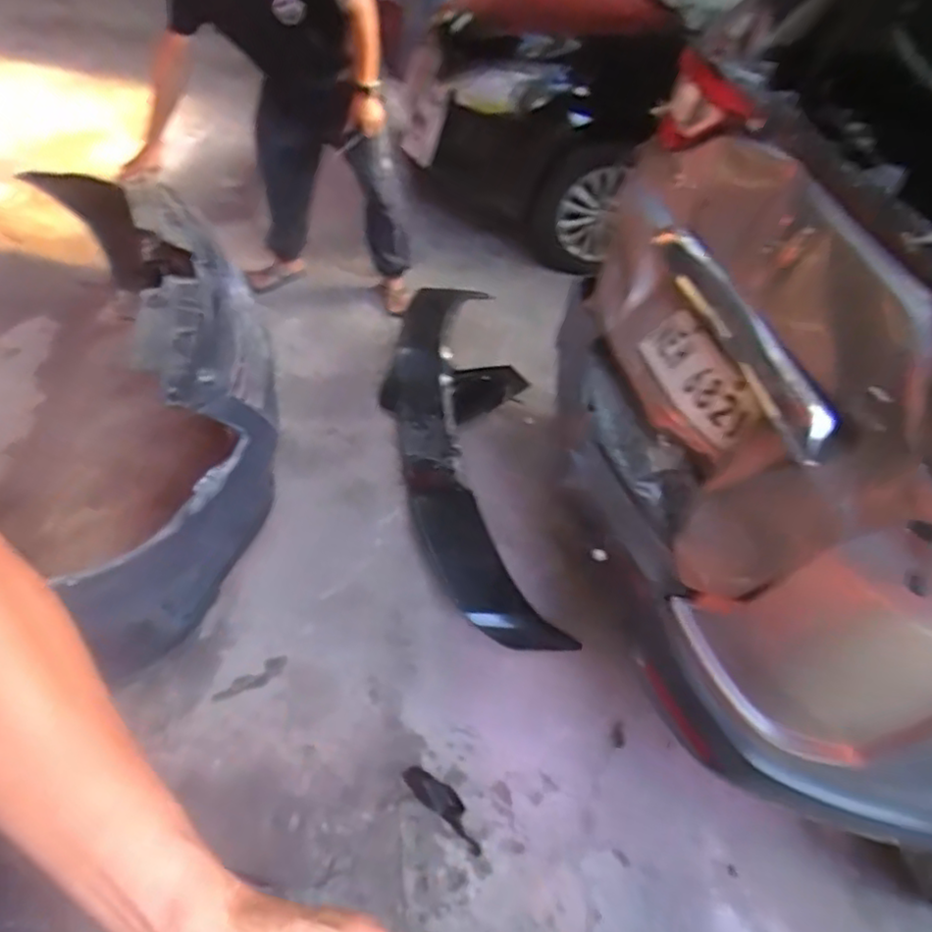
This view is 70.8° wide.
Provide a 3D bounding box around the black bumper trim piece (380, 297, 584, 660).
[{"bbox_3d":[0.001,-0.096,1.855,0.441,0.271,1.203,4,44,-12],"label":"black bumper trim piece"}]

